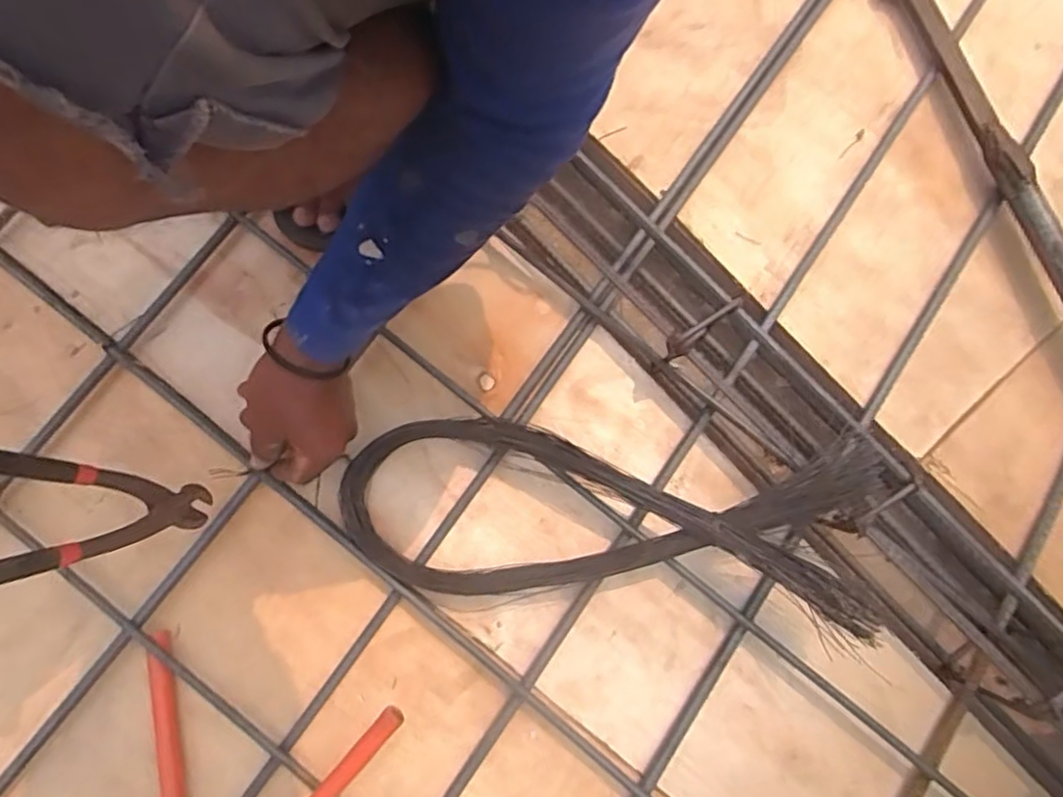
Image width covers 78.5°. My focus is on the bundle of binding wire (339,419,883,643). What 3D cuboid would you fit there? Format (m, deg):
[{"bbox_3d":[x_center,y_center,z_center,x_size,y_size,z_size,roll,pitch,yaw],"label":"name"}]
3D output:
[{"bbox_3d":[0.048,0.091,0.503,0.400,0.082,0.135,4,79,2],"label":"bundle of binding wire"}]

